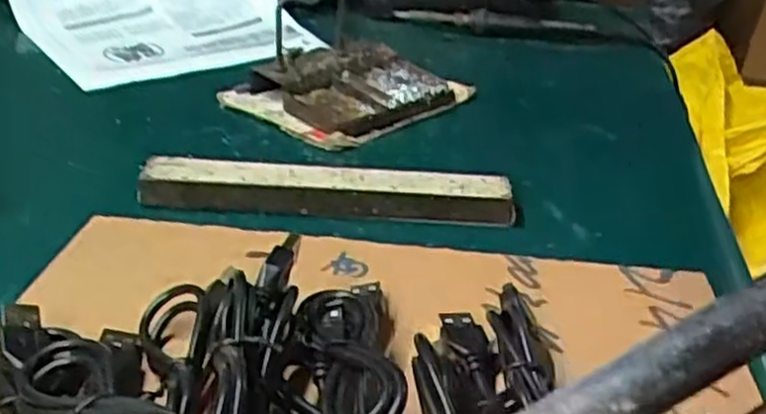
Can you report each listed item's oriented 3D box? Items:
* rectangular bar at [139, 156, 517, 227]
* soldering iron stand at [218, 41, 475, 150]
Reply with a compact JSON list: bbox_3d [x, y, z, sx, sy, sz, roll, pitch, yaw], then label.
[{"bbox_3d":[-0.029,-0.010,0.417,0.194,0.019,0.024,4,28,0],"label":"rectangular bar"},{"bbox_3d":[-0.021,-0.087,0.550,0.108,0.026,0.138,26,35,35],"label":"soldering iron stand"}]

